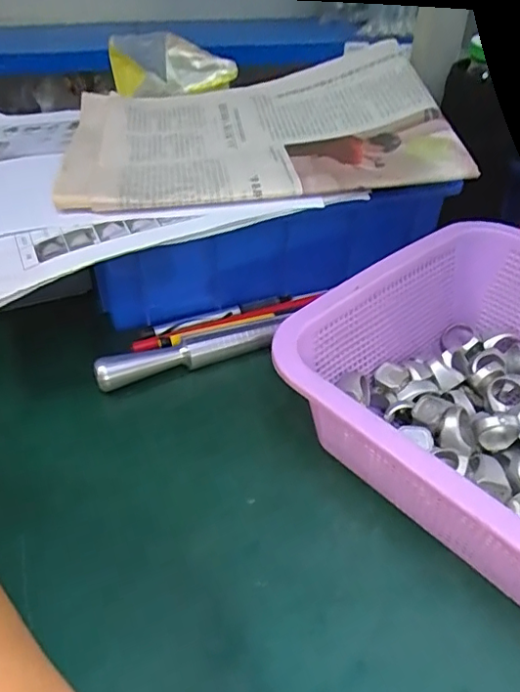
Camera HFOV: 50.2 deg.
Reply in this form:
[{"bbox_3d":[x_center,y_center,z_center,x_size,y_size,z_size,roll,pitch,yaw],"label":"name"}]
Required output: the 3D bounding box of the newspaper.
[{"bbox_3d":[-0.006,-0.173,0.422,0.276,0.048,0.201,-2,42,-5],"label":"newspaper"}]

